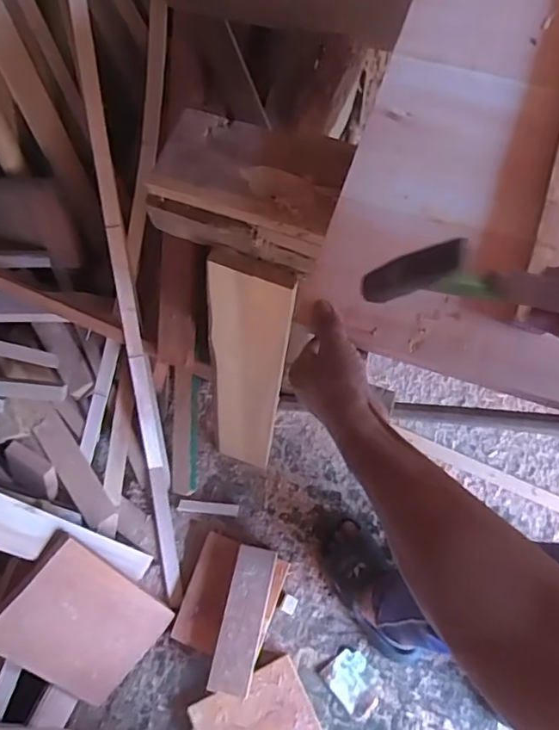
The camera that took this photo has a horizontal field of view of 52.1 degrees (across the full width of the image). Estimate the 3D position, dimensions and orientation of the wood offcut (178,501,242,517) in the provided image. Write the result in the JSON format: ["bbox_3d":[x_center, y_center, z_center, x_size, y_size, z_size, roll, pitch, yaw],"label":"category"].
[{"bbox_3d":[-0.147,0.296,1.184,0.124,0.011,0.022,5,69,4],"label":"wood offcut"}]

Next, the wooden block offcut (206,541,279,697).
[{"bbox_3d":[-0.065,0.468,1.060,0.076,0.028,0.251,16,66,-6],"label":"wooden block offcut"}]

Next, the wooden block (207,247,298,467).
[{"bbox_3d":[-0.052,0.028,0.963,0.118,0.588,0.040,10,59,1],"label":"wooden block"}]

